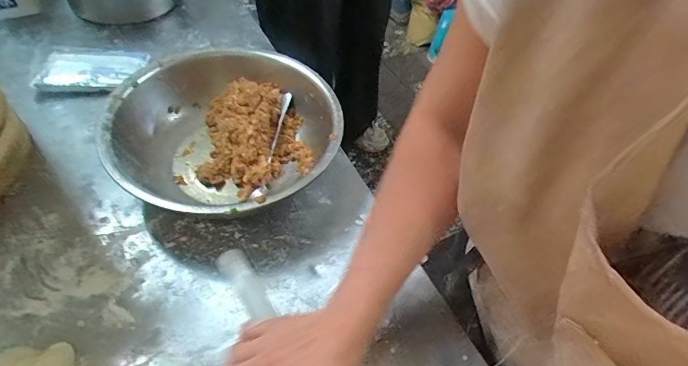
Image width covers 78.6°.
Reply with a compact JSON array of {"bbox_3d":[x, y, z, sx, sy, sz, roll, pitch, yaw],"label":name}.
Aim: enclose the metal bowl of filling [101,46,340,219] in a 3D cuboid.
[{"bbox_3d":[-0.142,-0.052,0.525,0.257,0.087,0.261,3,51,-4],"label":"metal bowl of filling"}]

